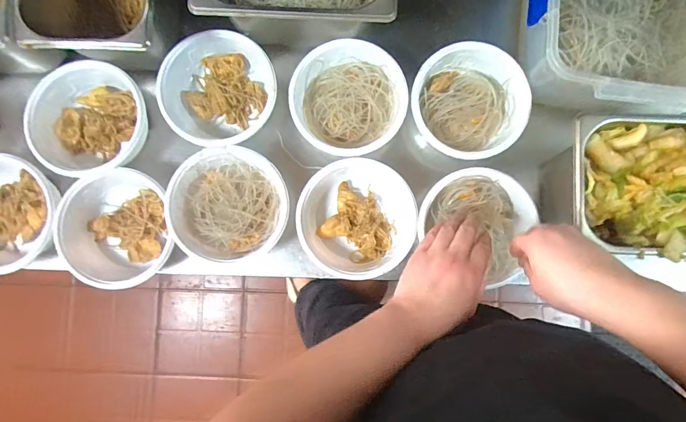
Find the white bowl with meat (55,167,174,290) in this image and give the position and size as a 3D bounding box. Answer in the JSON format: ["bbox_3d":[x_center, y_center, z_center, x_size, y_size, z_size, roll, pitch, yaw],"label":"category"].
[{"bbox_3d":[-0.329,0.028,0.597,0.165,0.078,0.167,1,88,0],"label":"white bowl with meat"}]

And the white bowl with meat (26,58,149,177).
[{"bbox_3d":[-0.373,-0.137,0.577,0.153,0.081,0.170,-2,88,0],"label":"white bowl with meat"}]

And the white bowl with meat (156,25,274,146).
[{"bbox_3d":[-0.187,-0.184,0.597,0.167,0.064,0.162,0,88,0],"label":"white bowl with meat"}]

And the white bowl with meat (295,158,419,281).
[{"bbox_3d":[0.023,0.009,0.587,0.173,0.062,0.176,2,88,1],"label":"white bowl with meat"}]

